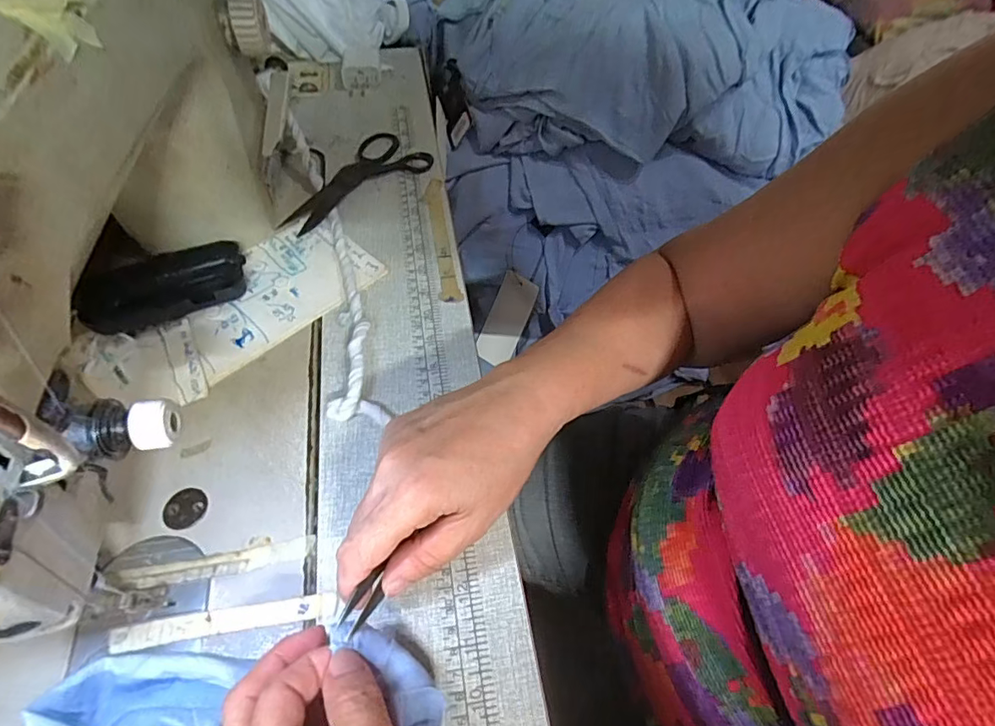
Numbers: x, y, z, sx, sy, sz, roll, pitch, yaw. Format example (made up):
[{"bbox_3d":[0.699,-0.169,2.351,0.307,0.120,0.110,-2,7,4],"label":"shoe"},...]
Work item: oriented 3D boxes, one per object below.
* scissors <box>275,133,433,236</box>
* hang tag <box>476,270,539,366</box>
[{"bbox_3d":[-0.141,-0.179,0.483,0.160,0.014,0.074,-38,65,-26],"label":"scissors"},{"bbox_3d":[0.010,-0.052,0.617,0.049,0.115,0.008,36,31,20],"label":"hang tag"}]

